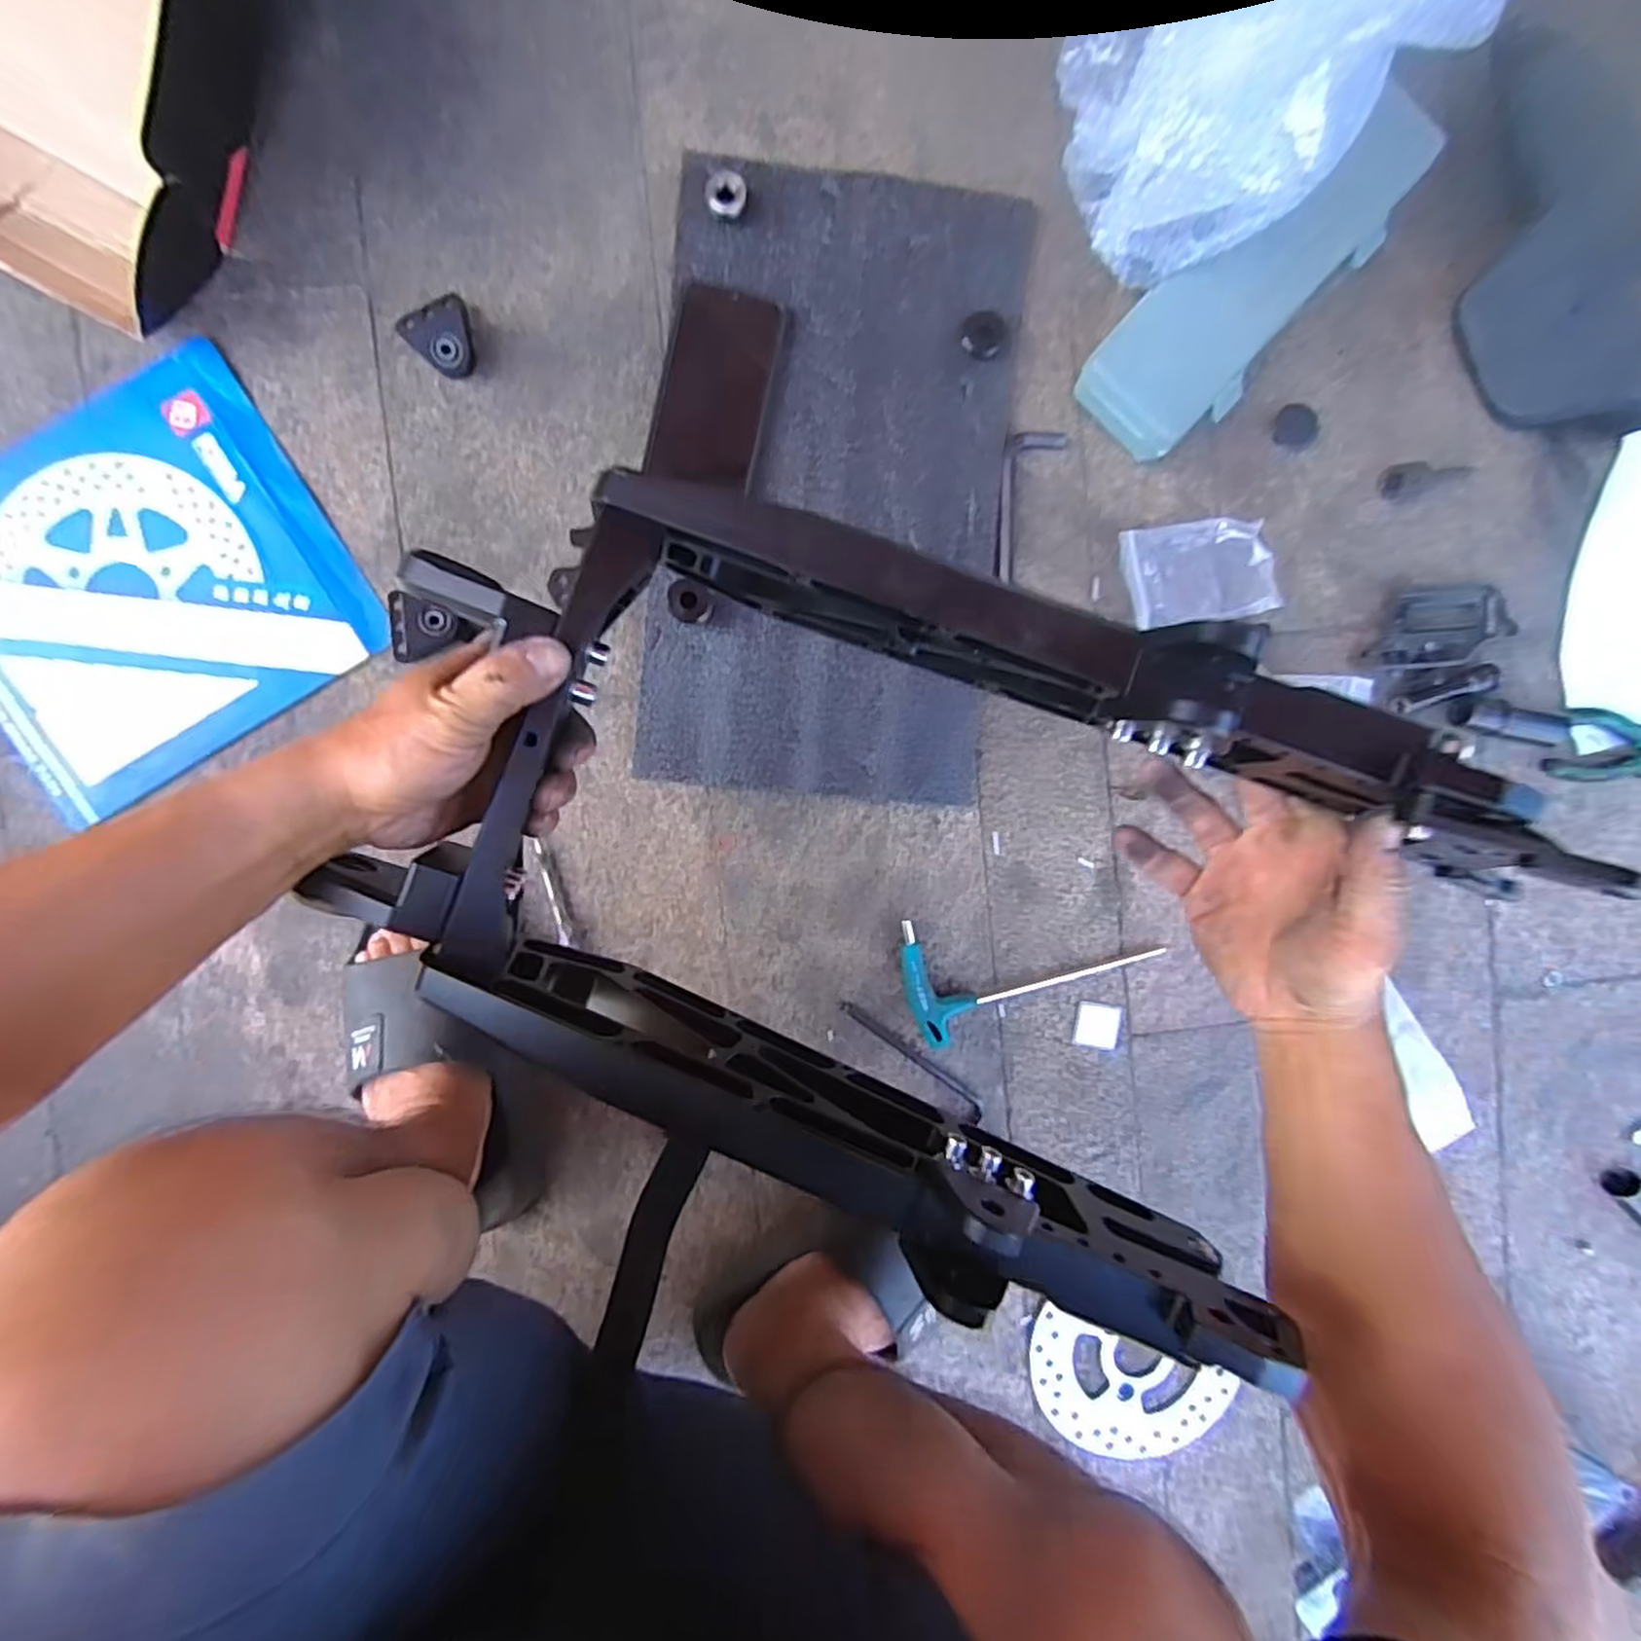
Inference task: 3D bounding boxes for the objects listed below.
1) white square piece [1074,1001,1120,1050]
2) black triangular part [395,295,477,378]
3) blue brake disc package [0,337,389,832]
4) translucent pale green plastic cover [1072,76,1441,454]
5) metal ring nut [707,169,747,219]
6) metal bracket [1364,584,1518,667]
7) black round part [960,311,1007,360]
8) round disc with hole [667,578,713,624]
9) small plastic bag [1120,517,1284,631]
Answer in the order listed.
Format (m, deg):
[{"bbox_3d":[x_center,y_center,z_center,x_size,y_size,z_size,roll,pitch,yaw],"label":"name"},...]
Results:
[{"bbox_3d":[0.216,0.160,0.577,0.033,0.004,0.035,6,93,-4],"label":"white square piece"},{"bbox_3d":[-0.262,-0.338,0.515,0.047,0.024,0.051,-37,94,-1],"label":"black triangular part"},{"bbox_3d":[-0.477,-0.164,0.516,0.264,0.012,0.249,-31,94,-1],"label":"blue brake disc package"},{"bbox_3d":[0.307,-0.380,0.520,0.098,0.069,0.275,43,90,-5],"label":"translucent pale green plastic cover"},{"bbox_3d":[-0.066,-0.439,0.518,0.028,0.013,0.030,9,93,-4],"label":"metal ring nut"},{"bbox_3d":[0.474,-0.150,0.571,0.104,0.019,0.060,-4,93,-3],"label":"metal bracket"},{"bbox_3d":[0.117,-0.348,0.533,0.029,0.015,0.029,0,93,-3],"label":"black round part"},{"bbox_3d":[-0.092,-0.154,0.523,0.029,0.027,0.027,0,93,-3],"label":"round disc with hole"},{"bbox_3d":[0.285,-0.187,0.559,0.111,0.014,0.074,-7,93,-3],"label":"small plastic bag"}]

